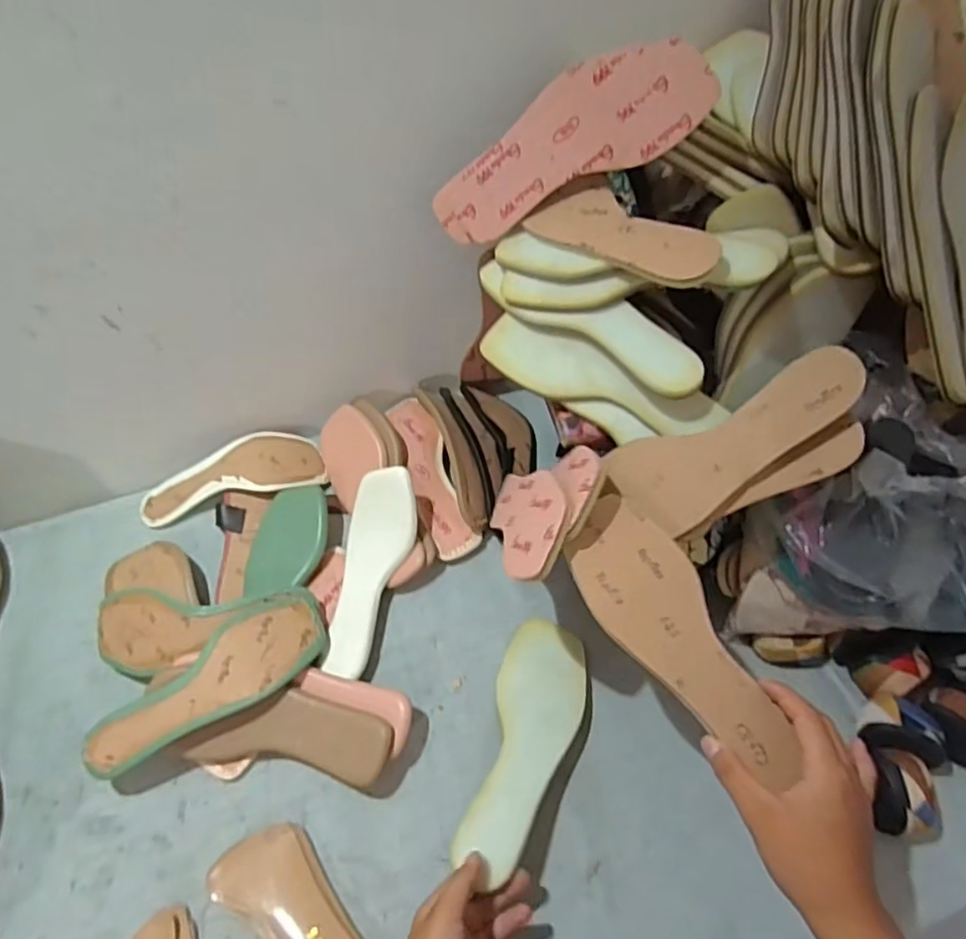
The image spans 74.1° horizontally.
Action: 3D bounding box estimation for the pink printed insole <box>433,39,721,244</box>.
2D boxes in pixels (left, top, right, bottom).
[{"bbox_3d":[0.071,-0.291,0.567,0.254,0.091,0.013,-20,15,20],"label":"pink printed insole"}]

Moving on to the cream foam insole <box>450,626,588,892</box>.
[{"bbox_3d":[0.039,0.234,0.563,0.077,0.014,0.224,12,45,14],"label":"cream foam insole"}]

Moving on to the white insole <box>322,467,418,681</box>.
[{"bbox_3d":[-0.120,0.105,0.677,0.077,0.038,0.217,7,70,10],"label":"white insole"}]

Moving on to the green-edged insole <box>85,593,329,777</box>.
[{"bbox_3d":[-0.250,0.202,0.596,0.233,0.035,0.087,-37,57,-22],"label":"green-edged insole"}]

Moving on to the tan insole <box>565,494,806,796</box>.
[{"bbox_3d":[0.136,0.116,0.454,0.078,0.011,0.213,-27,65,-16],"label":"tan insole"}]

